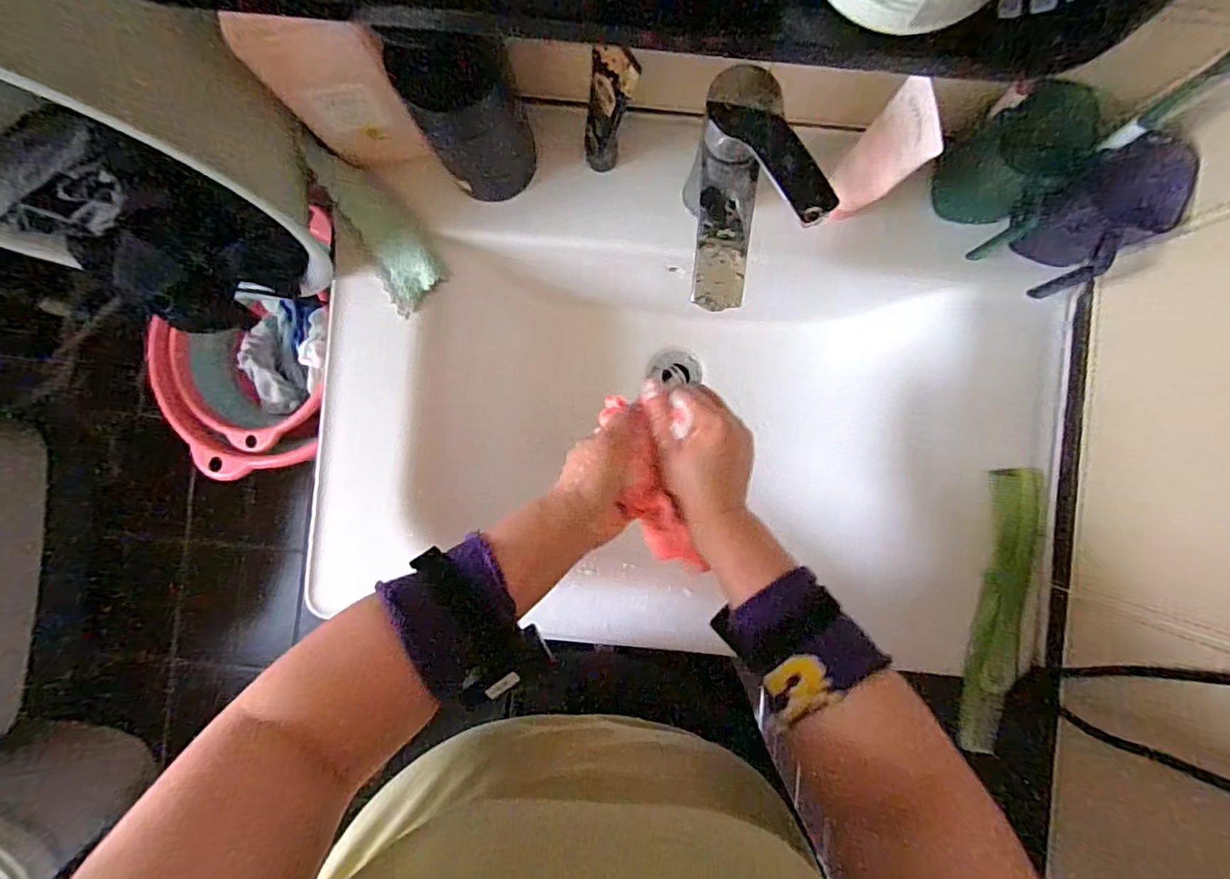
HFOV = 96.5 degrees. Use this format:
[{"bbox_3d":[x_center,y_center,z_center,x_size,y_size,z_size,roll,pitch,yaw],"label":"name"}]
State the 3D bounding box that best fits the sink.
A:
[{"bbox_3d":[0.072,-0.027,0.587,0.692,0.176,0.435,6,91,-1],"label":"sink"}]

